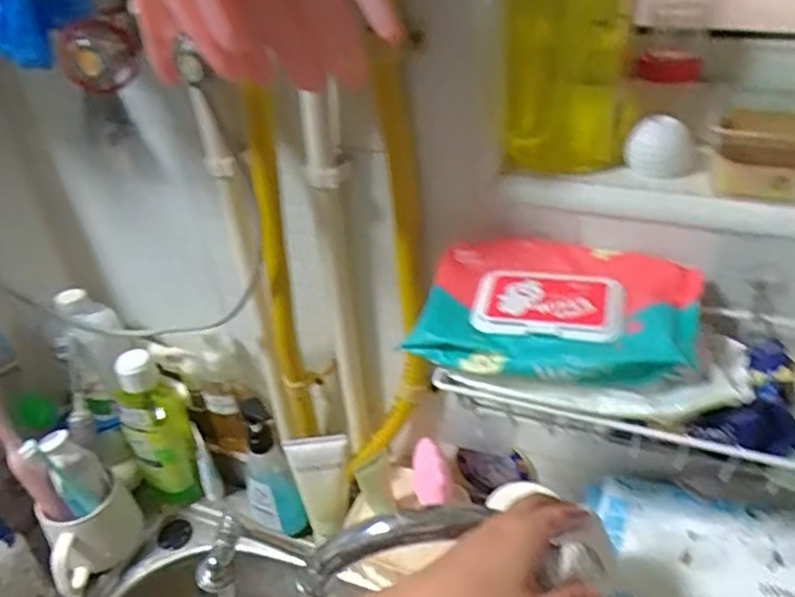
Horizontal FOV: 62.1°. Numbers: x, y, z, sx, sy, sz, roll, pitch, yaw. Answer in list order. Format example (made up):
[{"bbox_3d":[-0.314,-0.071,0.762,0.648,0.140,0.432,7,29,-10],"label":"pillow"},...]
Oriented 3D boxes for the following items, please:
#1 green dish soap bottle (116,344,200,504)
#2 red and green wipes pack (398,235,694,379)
[{"bbox_3d":[-0.264,0.149,0.733,0.068,0.195,0.051,-17,38,-16],"label":"green dish soap bottle"},{"bbox_3d":[0.106,0.008,0.446,0.170,0.037,0.118,11,40,21],"label":"red and green wipes pack"}]

